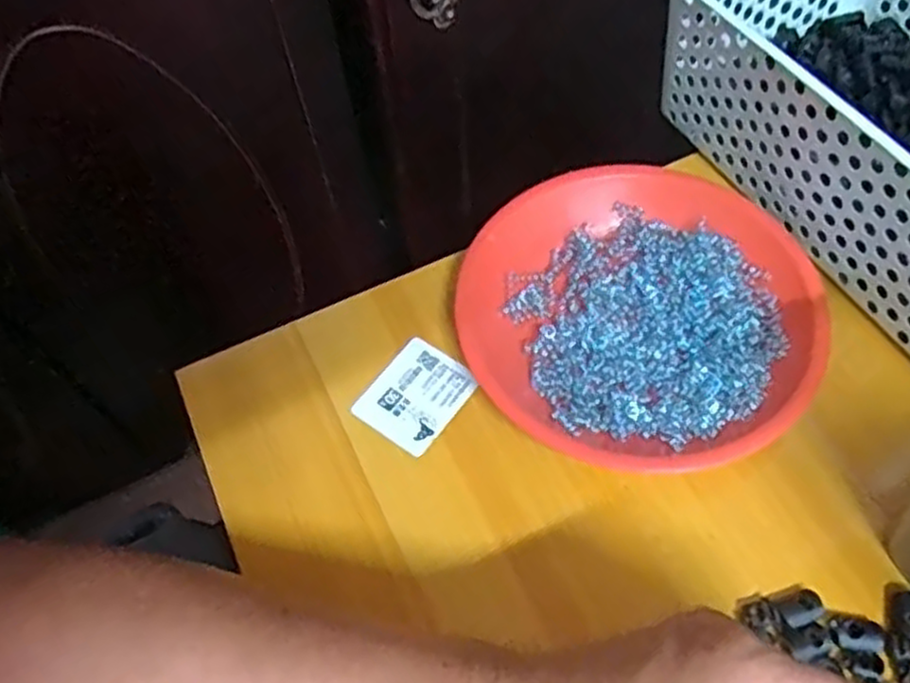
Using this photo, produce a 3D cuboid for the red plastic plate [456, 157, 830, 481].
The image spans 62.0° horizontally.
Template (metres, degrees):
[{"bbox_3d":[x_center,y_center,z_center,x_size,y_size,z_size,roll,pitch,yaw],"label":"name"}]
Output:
[{"bbox_3d":[0.105,-0.021,0.428,0.187,0.022,0.197,-2,59,3],"label":"red plastic plate"}]

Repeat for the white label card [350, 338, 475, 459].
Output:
[{"bbox_3d":[-0.021,0.030,0.424,0.049,0.004,0.061,33,67,21],"label":"white label card"}]

